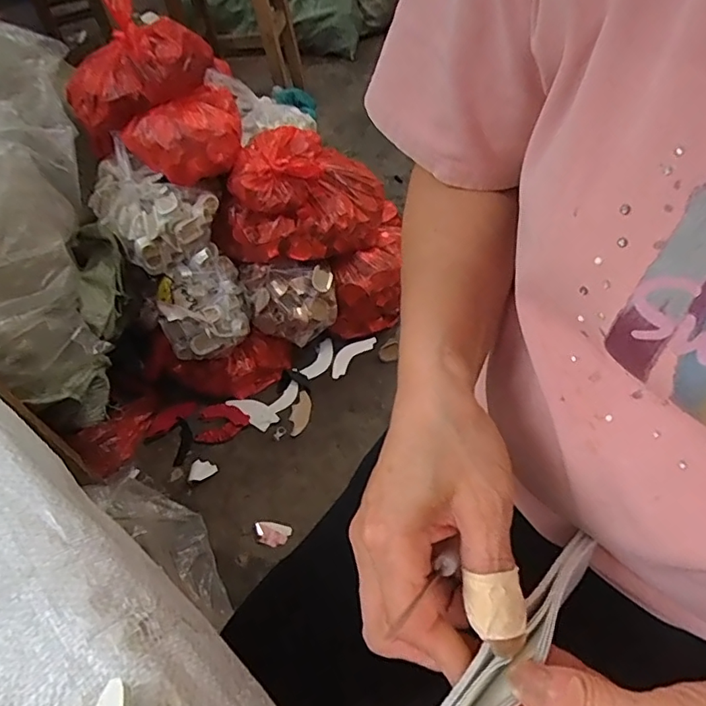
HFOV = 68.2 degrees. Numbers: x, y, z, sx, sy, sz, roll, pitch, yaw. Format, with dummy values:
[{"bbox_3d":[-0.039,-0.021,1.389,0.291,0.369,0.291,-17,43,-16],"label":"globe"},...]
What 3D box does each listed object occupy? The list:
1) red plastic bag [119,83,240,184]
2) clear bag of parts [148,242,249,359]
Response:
[{"bbox_3d":[-0.295,-0.413,0.977,0.224,0.103,0.135,-36,57,-20],"label":"red plastic bag"},{"bbox_3d":[-0.300,-0.098,1.041,0.177,0.137,0.151,-26,54,-13],"label":"clear bag of parts"}]

